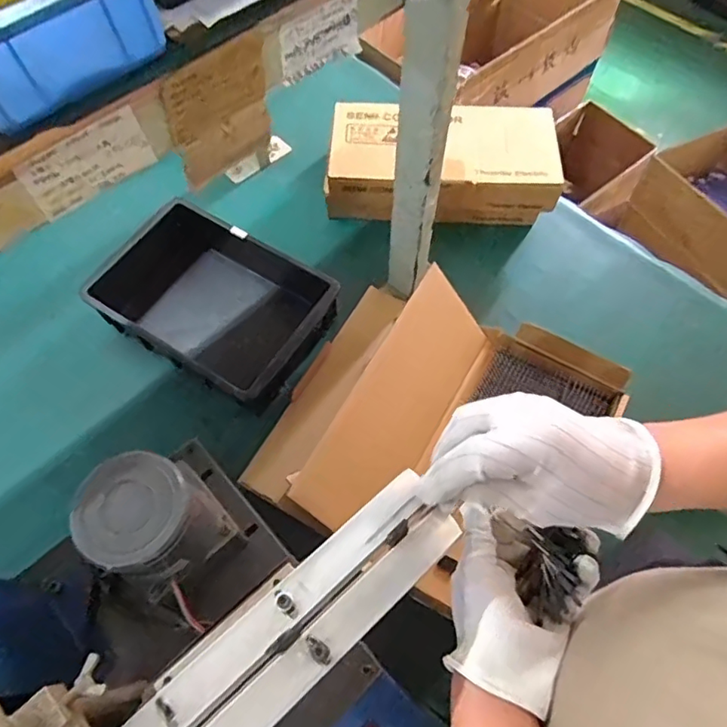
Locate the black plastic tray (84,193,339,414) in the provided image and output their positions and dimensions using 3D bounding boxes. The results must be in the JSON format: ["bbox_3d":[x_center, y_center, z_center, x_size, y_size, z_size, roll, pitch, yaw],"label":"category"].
[{"bbox_3d":[-0.201,-0.086,0.752,0.297,0.090,0.199,28,67,13],"label":"black plastic tray"}]

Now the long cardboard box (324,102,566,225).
[{"bbox_3d":[0.116,-0.296,0.818,0.325,0.093,0.157,3,64,2],"label":"long cardboard box"}]

